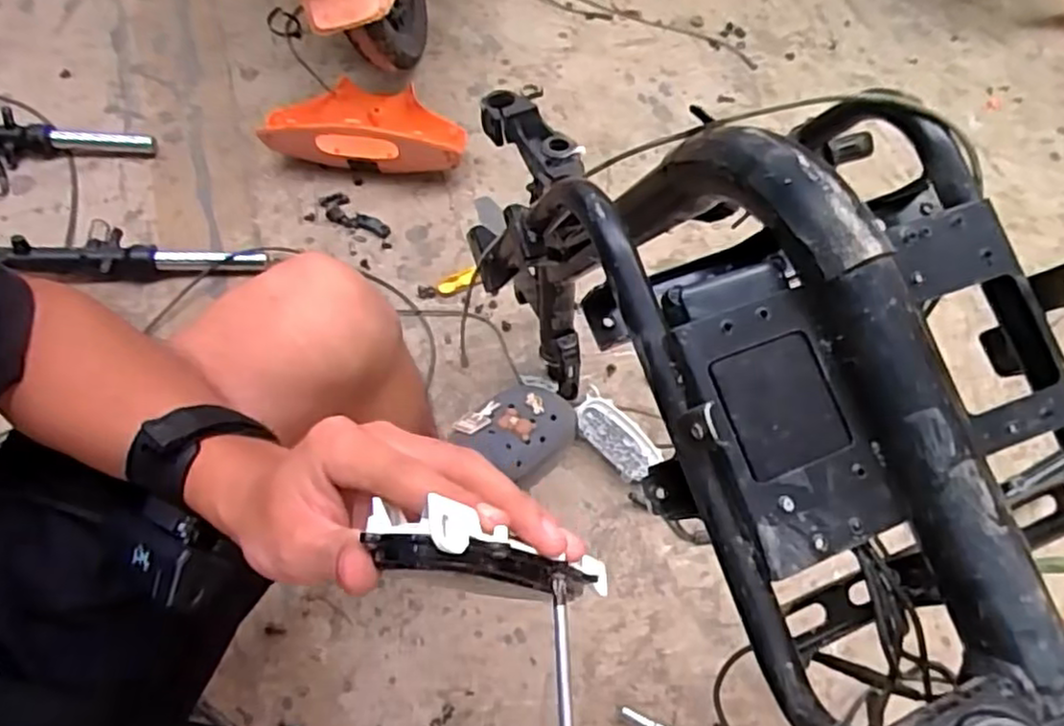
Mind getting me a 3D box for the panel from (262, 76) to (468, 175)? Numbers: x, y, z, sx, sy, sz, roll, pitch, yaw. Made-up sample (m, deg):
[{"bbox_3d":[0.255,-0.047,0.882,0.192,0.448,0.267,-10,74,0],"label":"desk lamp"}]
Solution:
[{"bbox_3d":[-0.244,-0.365,1.063,0.286,0.107,0.149,2,62,0],"label":"panel"}]

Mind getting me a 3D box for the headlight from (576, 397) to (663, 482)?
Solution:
[{"bbox_3d":[0.106,0.094,0.870,0.064,0.040,0.130,-32,67,-17],"label":"headlight"}]

